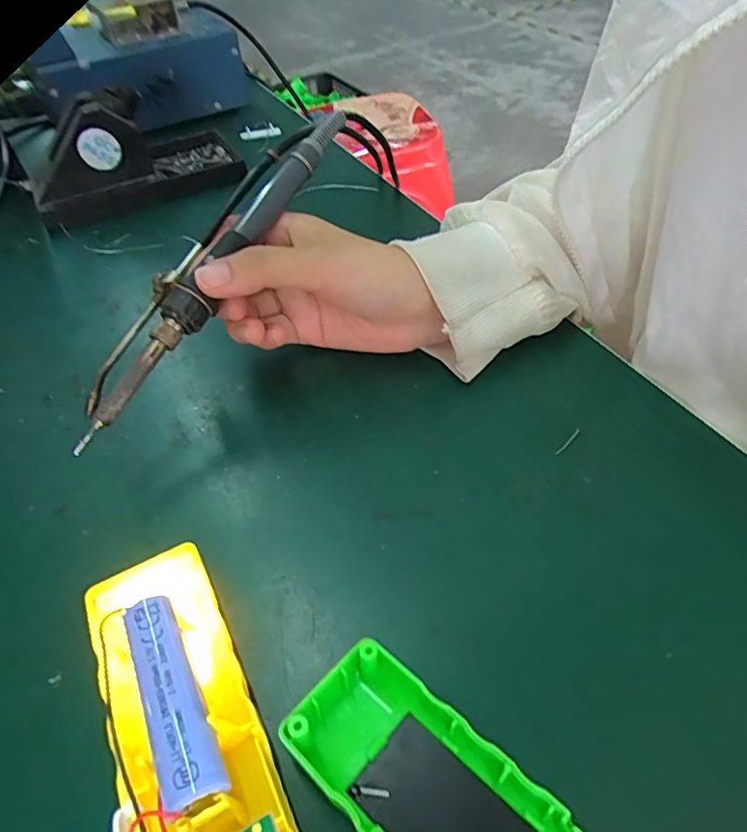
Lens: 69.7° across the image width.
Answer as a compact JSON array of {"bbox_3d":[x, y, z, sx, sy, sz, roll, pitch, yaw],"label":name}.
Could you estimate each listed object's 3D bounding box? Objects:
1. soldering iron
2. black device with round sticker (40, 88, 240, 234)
[{"bbox_3d":[-0.076,-0.076,0.256,0.031,0.016,0.201,24,72,23],"label":"soldering iron"},{"bbox_3d":[-0.191,-0.213,0.421,0.158,0.069,0.079,-25,52,-18],"label":"black device with round sticker"}]

